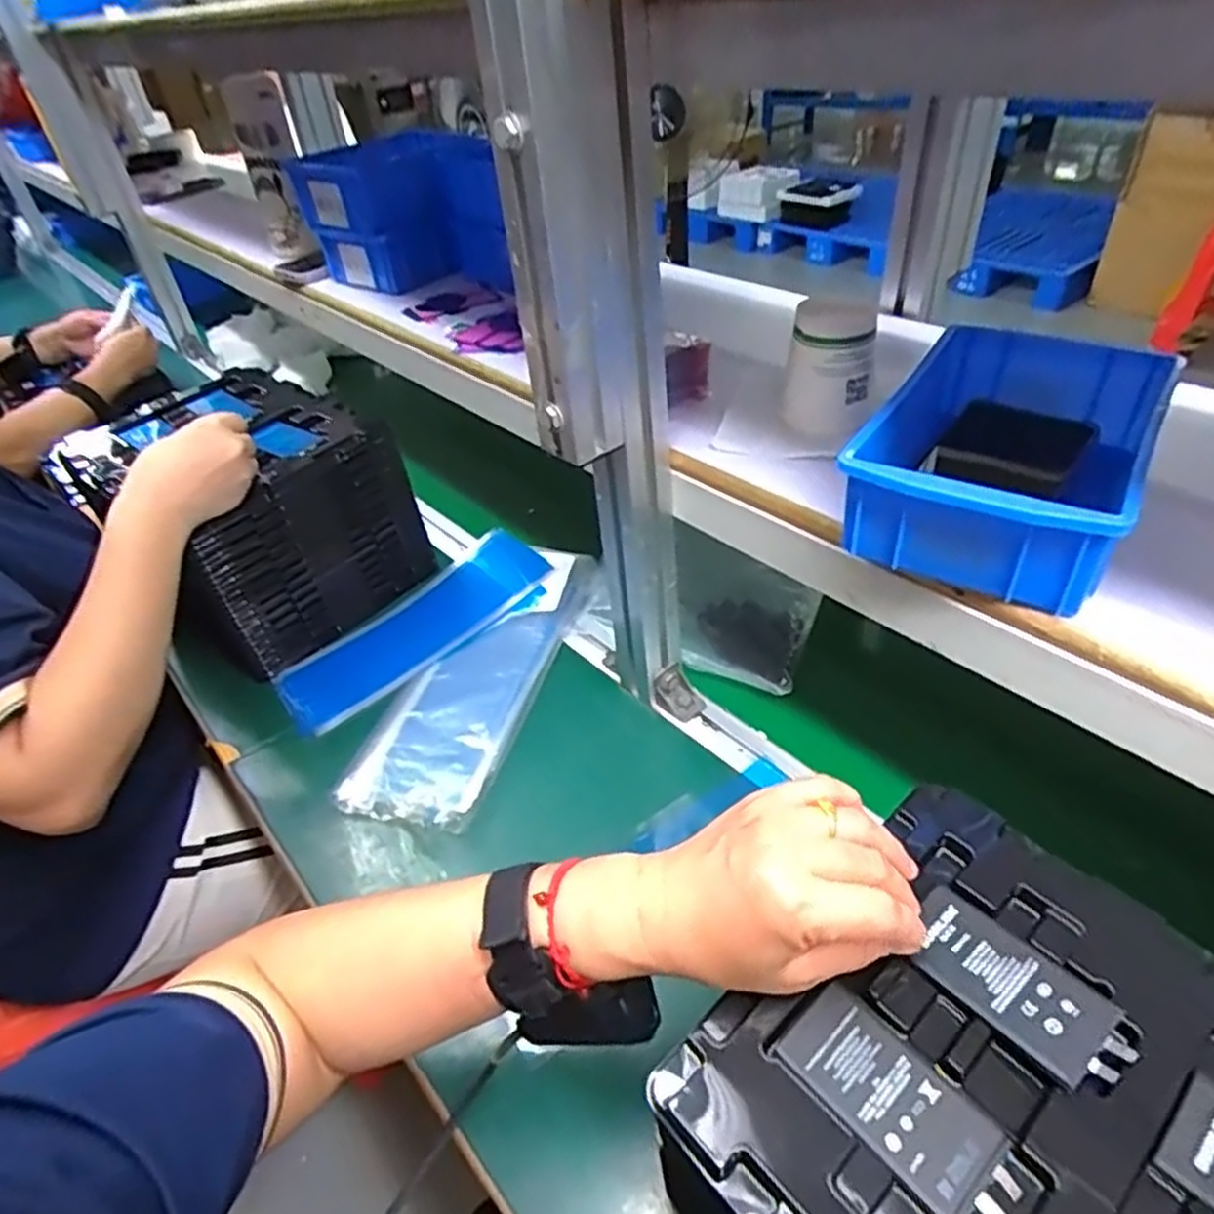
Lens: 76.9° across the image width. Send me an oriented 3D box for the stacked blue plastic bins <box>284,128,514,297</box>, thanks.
[{"bbox_3d":[-0.244,-0.444,0.866,0.162,0.142,0.207,-28,45,-25],"label":"stacked blue plastic bins"}]

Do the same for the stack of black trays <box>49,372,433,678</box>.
[{"bbox_3d":[-0.360,-0.097,0.789,0.258,0.178,0.230,27,50,33],"label":"stack of black trays"}]

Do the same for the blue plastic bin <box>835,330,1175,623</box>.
[{"bbox_3d":[0.227,-0.087,0.435,0.124,0.064,0.191,21,47,28],"label":"blue plastic bin"}]

